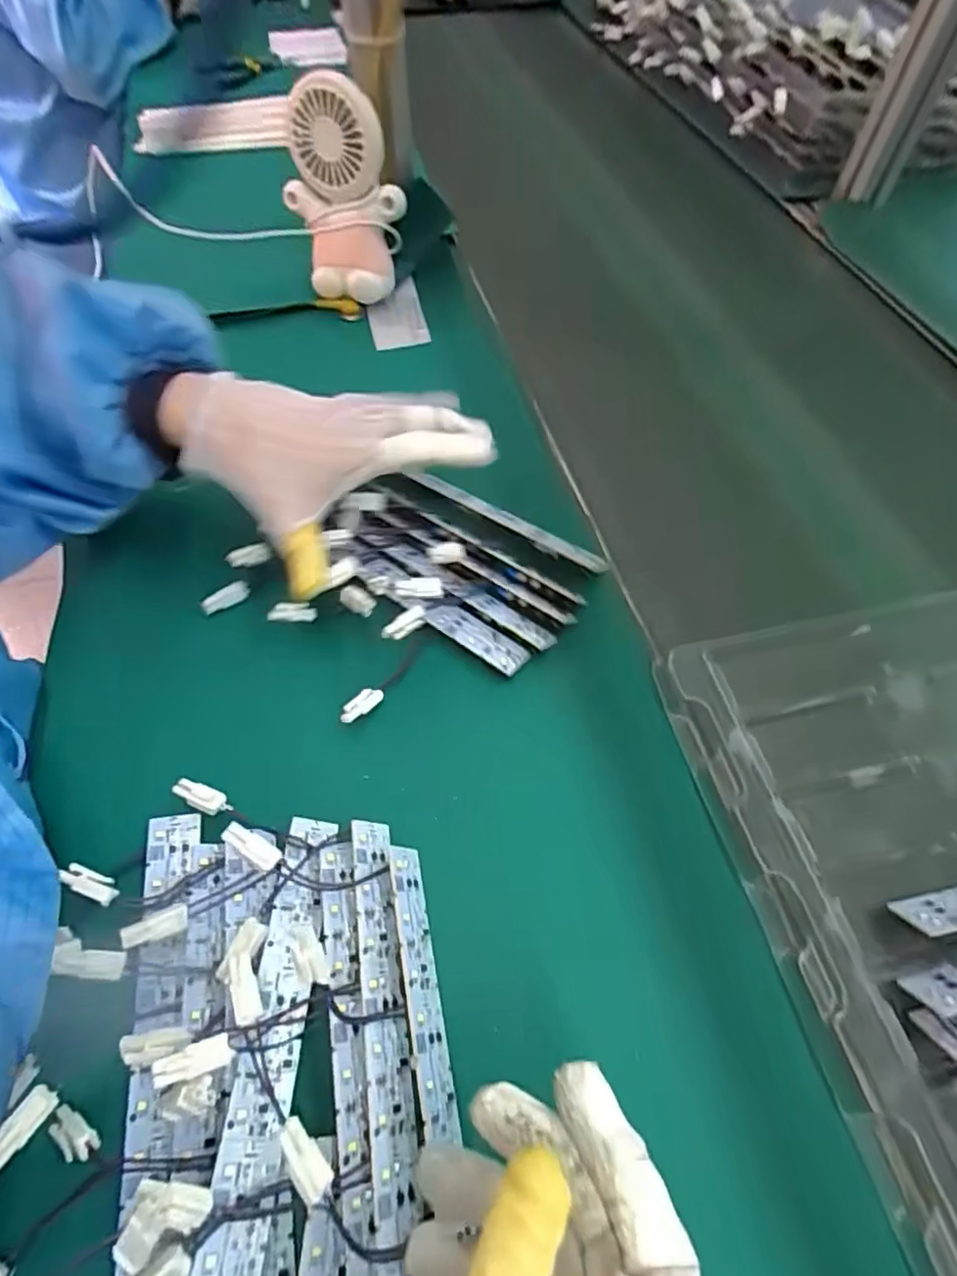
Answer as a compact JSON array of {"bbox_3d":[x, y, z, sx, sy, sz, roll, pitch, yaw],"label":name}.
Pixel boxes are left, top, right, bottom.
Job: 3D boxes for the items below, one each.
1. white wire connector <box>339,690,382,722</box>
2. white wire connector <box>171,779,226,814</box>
[{"bbox_3d":[-0.067,0.038,0.345,0.027,0.007,0.009,-39,67,-22],"label":"white wire connector"},{"bbox_3d":[-0.144,0.083,0.313,0.028,0.012,0.011,19,60,10],"label":"white wire connector"}]

